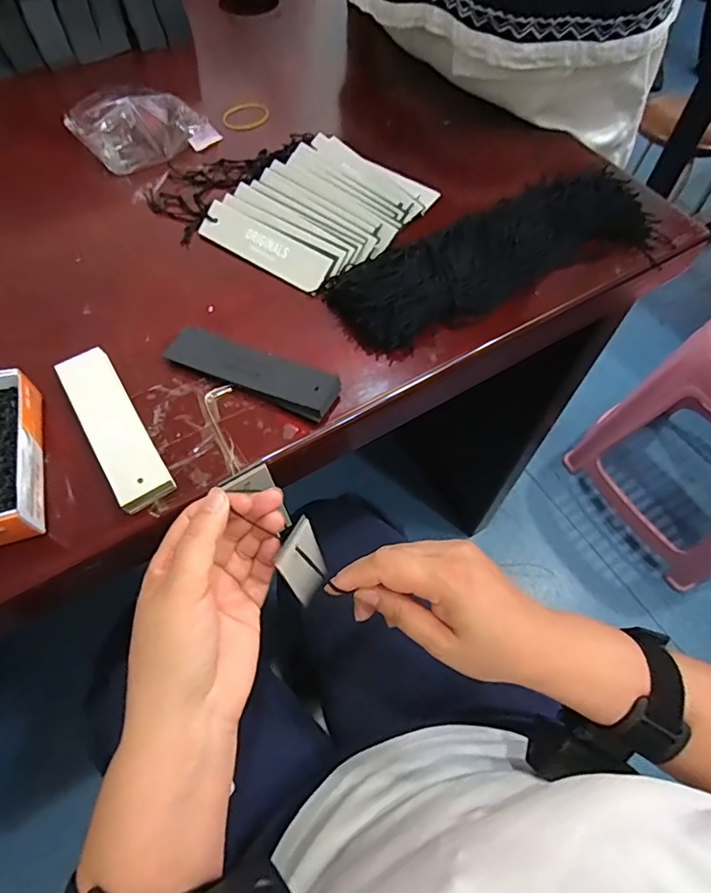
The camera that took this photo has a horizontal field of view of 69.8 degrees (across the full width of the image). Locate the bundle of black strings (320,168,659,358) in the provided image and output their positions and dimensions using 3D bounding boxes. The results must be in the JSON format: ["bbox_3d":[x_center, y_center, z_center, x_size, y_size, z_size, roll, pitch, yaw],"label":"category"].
[{"bbox_3d":[0.125,-0.166,0.434,0.303,0.030,0.082,-26,64,-15],"label":"bundle of black strings"}]

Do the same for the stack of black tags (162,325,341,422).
[{"bbox_3d":[-0.075,-0.055,0.367,0.130,0.012,0.033,24,63,12],"label":"stack of black tags"}]

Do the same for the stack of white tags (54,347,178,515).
[{"bbox_3d":[-0.162,-0.014,0.342,0.034,0.015,0.128,-29,65,-17],"label":"stack of white tags"}]

